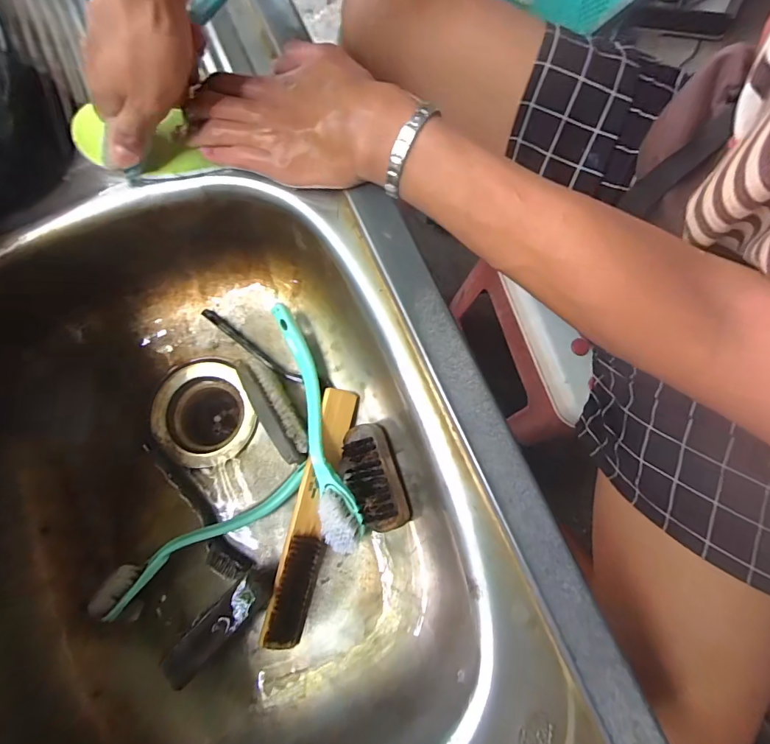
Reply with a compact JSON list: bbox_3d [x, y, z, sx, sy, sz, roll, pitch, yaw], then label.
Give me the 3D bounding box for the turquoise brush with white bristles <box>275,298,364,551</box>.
[{"bbox_3d":[-0.067,0.049,0.400,0.040,0.045,0.235,-19,77,-3],"label":"turquoise brush with white bristles"}]

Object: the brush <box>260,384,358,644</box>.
[{"bbox_3d":[-0.067,0.129,0.389,0.035,0.033,0.230,12,77,4],"label":"brush"}]

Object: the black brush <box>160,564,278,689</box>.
[{"bbox_3d":[-0.140,0.213,0.355,0.103,0.039,0.031,-43,79,-9],"label":"black brush"}]

